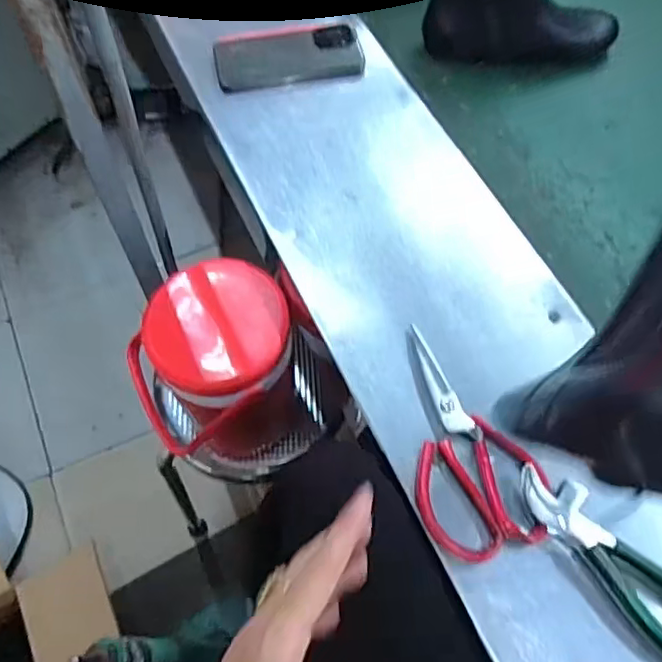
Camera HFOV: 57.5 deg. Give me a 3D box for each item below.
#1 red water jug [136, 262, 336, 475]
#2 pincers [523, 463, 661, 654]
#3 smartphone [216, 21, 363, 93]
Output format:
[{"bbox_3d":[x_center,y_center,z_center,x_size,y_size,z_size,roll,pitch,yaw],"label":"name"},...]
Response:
[{"bbox_3d":[-0.111,0.061,0.702,0.199,0.281,0.157,-30,68,-15],"label":"red water jug"},{"bbox_3d":[0.220,0.180,0.451,0.192,0.023,0.049,41,69,19],"label":"pincers"},{"bbox_3d":[-0.051,-0.327,0.710,0.167,0.015,0.081,-10,63,-6],"label":"smartphone"}]

